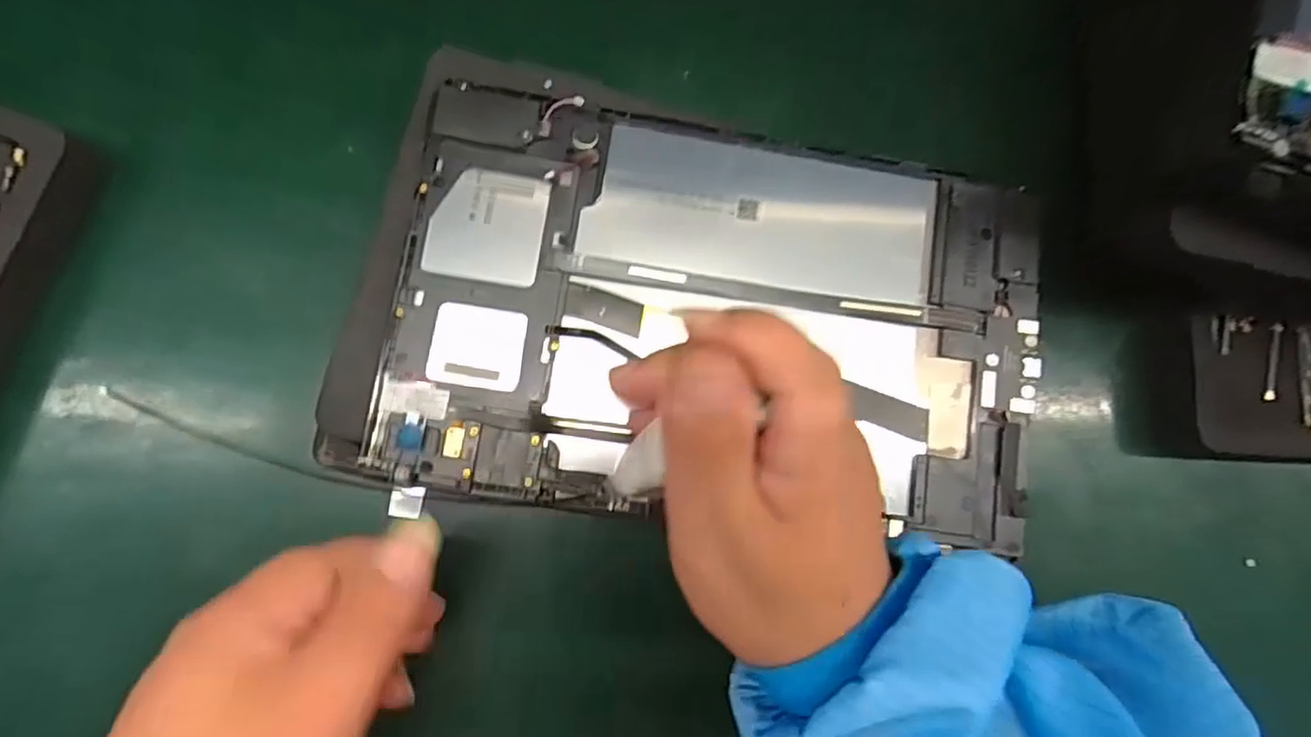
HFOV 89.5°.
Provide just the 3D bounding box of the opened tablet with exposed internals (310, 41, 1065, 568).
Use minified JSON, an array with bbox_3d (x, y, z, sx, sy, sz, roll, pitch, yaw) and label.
[{"bbox_3d":[0.019,-0.021,0.249,0.252,0.010,0.154,10,82,-4],"label":"opened tablet with exposed internals"}]

